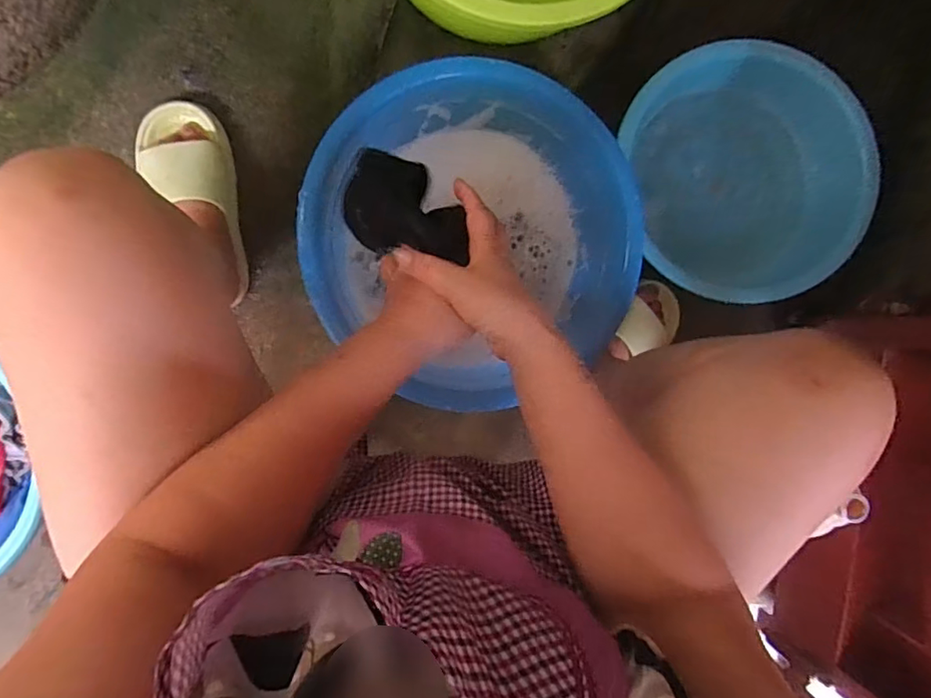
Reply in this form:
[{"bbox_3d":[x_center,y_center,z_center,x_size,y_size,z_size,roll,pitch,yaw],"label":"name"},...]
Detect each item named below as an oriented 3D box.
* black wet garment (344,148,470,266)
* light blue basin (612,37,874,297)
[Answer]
[{"bbox_3d":[-0.049,-0.111,0.453,0.132,0.025,0.077,36,90,21],"label":"black wet garment"},{"bbox_3d":[0.385,-0.239,0.763,0.345,0.129,0.330,10,91,-9],"label":"light blue basin"}]

